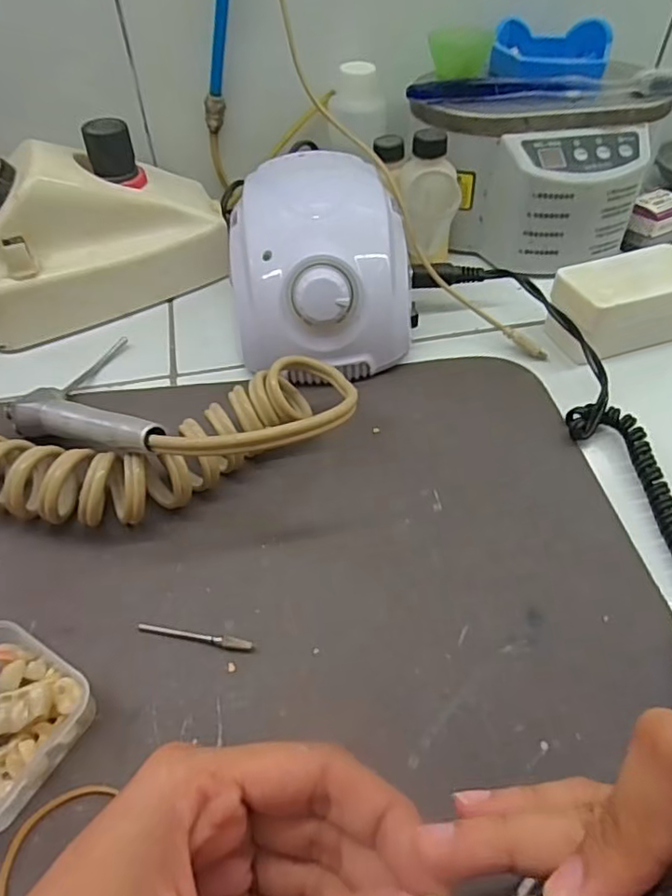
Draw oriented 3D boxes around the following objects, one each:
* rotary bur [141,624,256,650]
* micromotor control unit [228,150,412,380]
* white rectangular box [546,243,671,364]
[{"bbox_3d":[-0.057,0.077,0.240,0.047,0.004,0.004,7,49,6],"label":"rotary bur"},{"bbox_3d":[-0.008,-0.108,0.351,0.103,0.075,0.140,-4,49,-3],"label":"micromotor control unit"},{"bbox_3d":[0.172,-0.086,0.355,0.083,0.041,0.046,-16,51,-14],"label":"white rectangular box"}]

